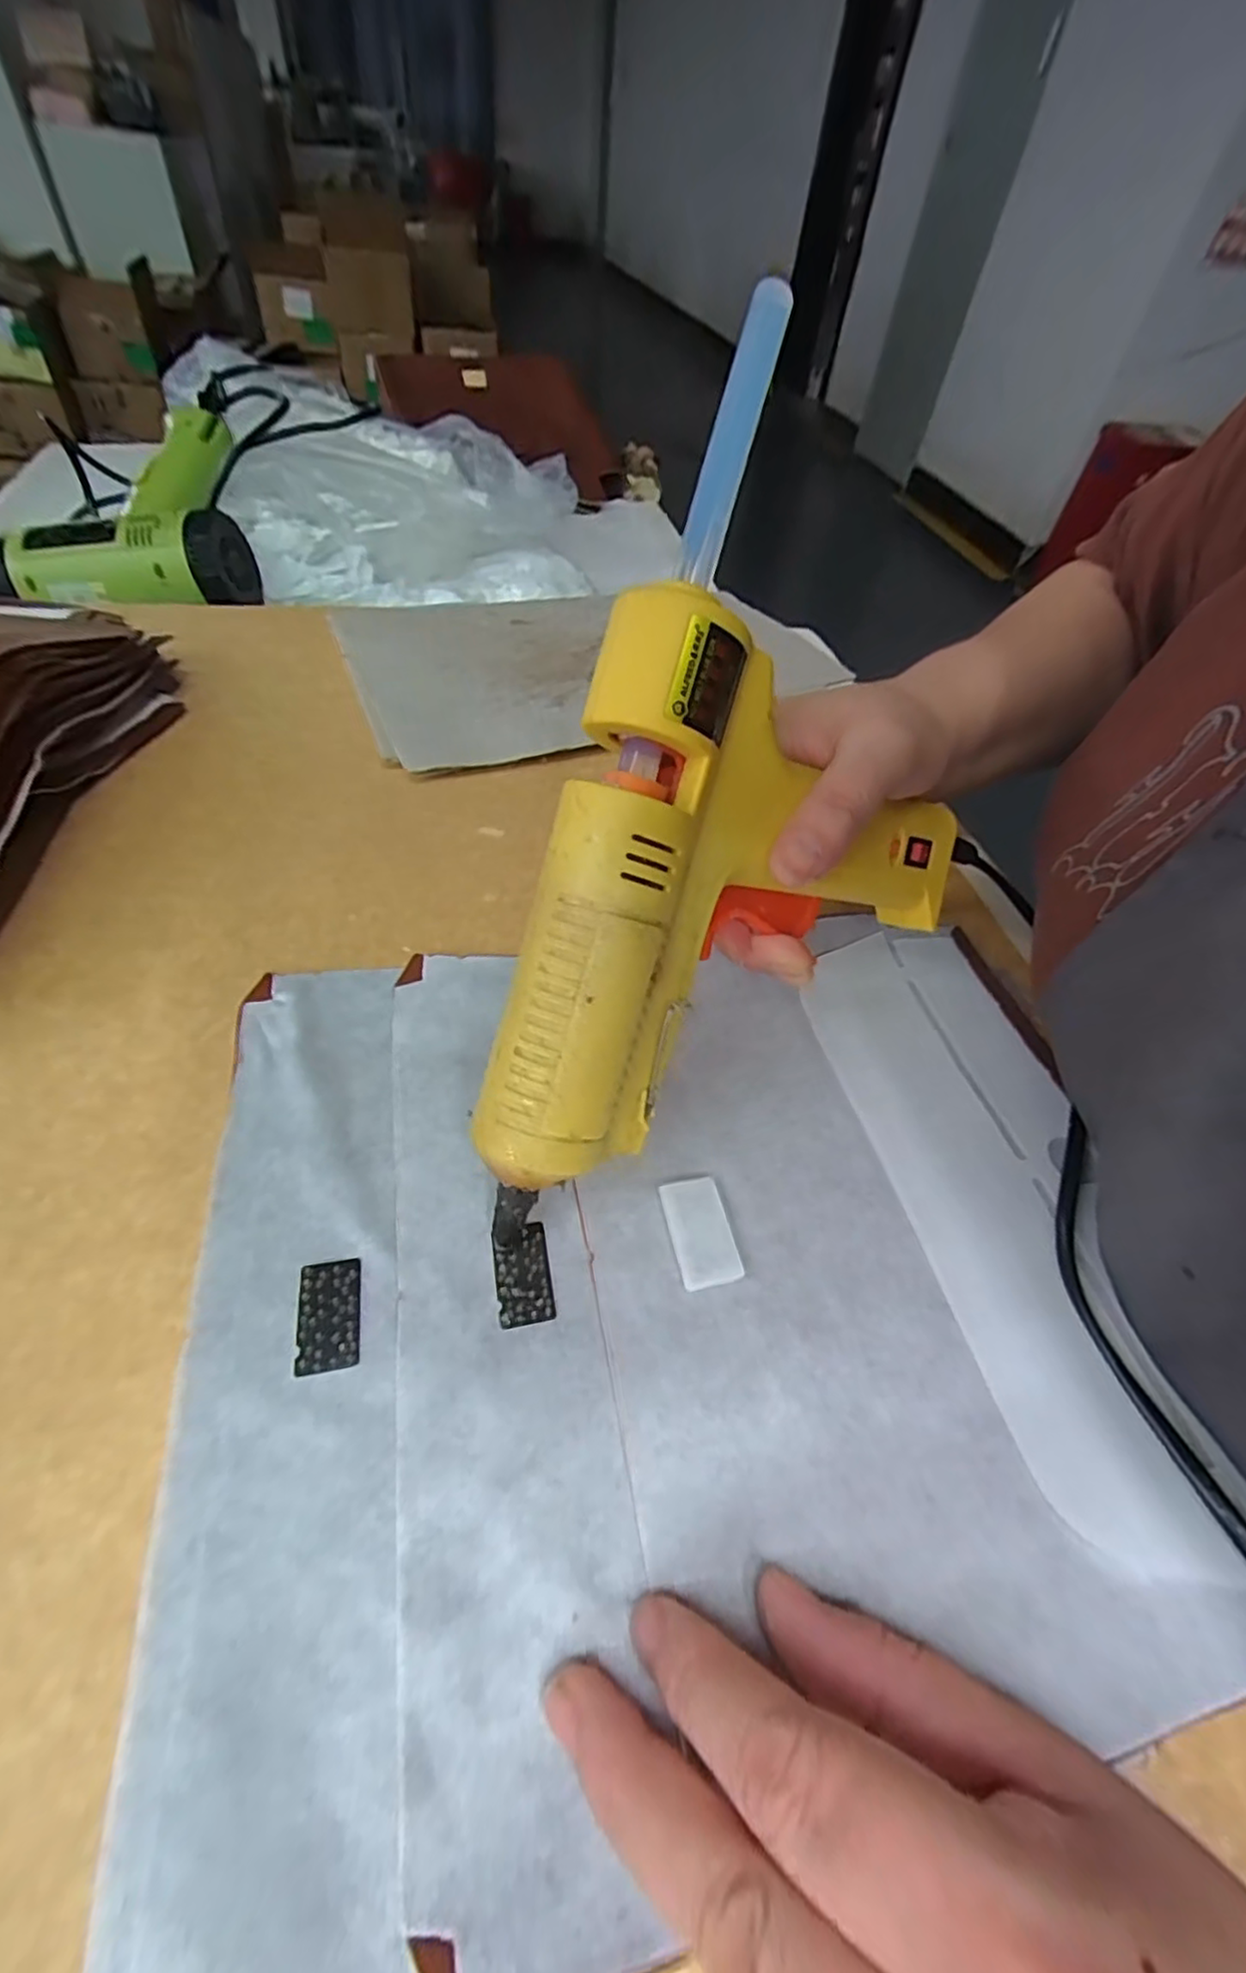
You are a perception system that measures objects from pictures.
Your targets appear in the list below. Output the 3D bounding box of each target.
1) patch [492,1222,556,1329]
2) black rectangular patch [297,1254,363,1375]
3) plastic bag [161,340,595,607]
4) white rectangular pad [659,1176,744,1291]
[{"bbox_3d":[-0.030,0.084,0.202,0.016,0.004,0.028,-6,51,-12],"label":"patch"},{"bbox_3d":[-0.082,0.090,0.189,0.016,0.004,0.028,-7,52,-12],"label":"black rectangular patch"},{"bbox_3d":[-0.204,-0.450,0.606,0.325,0.108,0.238,-11,53,-15],"label":"plastic bag"},{"bbox_3d":[0.024,0.076,0.213,0.019,0.004,0.032,-9,52,-13],"label":"white rectangular pad"}]

